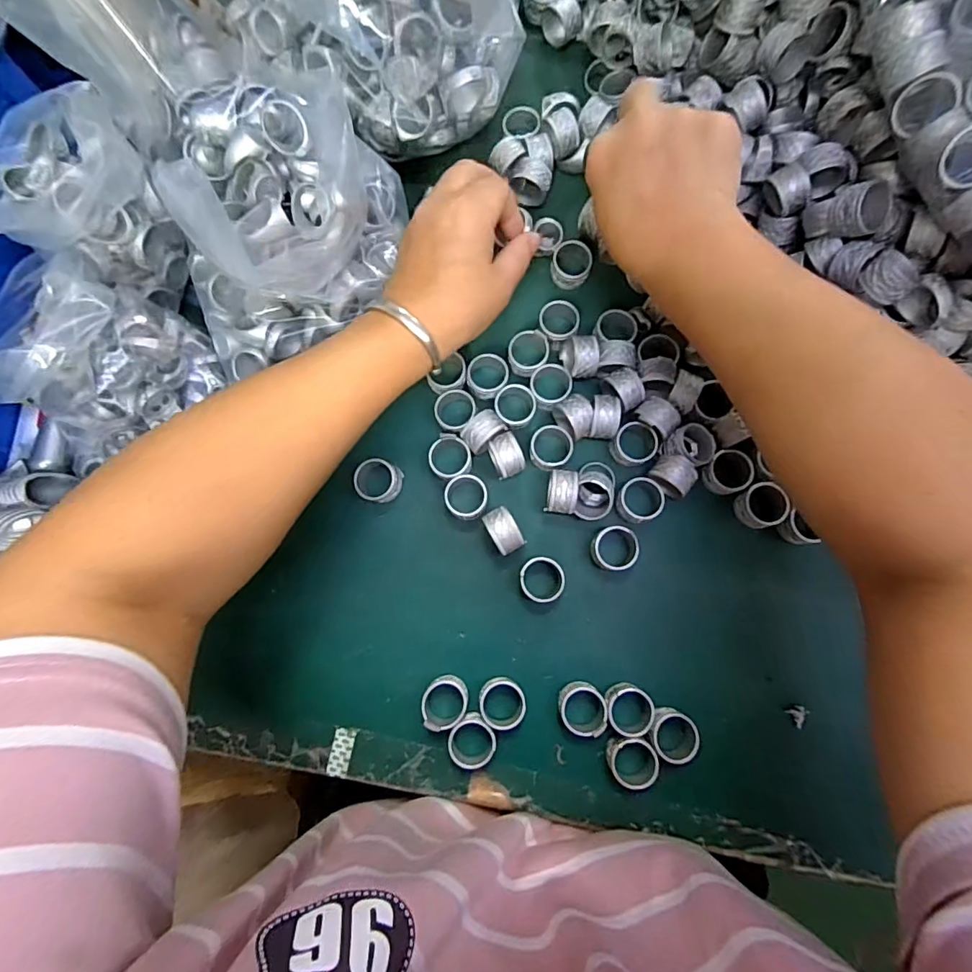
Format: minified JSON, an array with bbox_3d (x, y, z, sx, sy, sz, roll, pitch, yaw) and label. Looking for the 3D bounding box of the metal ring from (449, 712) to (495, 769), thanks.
[{"bbox_3d":[-0.006,0.154,0.300,0.031,0.016,0.030,0,81,2],"label":"metal ring"}]

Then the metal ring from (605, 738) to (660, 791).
[{"bbox_3d":[0.086,0.161,0.294,0.027,0.015,0.029,0,81,2],"label":"metal ring"}]

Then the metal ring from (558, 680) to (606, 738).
[{"bbox_3d":[0.058,0.133,0.300,0.028,0.018,0.028,0,81,2],"label":"metal ring"}]

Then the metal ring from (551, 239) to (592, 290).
[{"bbox_3d":[0.060,-0.155,0.349,0.026,0.017,0.027,0,81,2],"label":"metal ring"}]

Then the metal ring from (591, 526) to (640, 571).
[{"bbox_3d":[0.082,0.040,0.317,0.027,0.017,0.028,0,81,2],"label":"metal ring"}]

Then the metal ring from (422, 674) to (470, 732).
[{"bbox_3d":[-0.024,0.132,0.304,0.027,0.017,0.030,21,82,5],"label":"metal ring"}]

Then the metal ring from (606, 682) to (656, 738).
[{"bbox_3d":[0.086,0.133,0.298,0.027,0.015,0.027,0,81,2],"label":"metal ring"}]

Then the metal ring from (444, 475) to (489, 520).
[{"bbox_3d":[-0.012,0.008,0.325,0.027,0.015,0.028,0,81,2],"label":"metal ring"}]

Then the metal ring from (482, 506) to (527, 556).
[{"bbox_3d":[0.012,0.029,0.317,0.018,0.026,0.028,-28,81,-3],"label":"metal ring"}]

